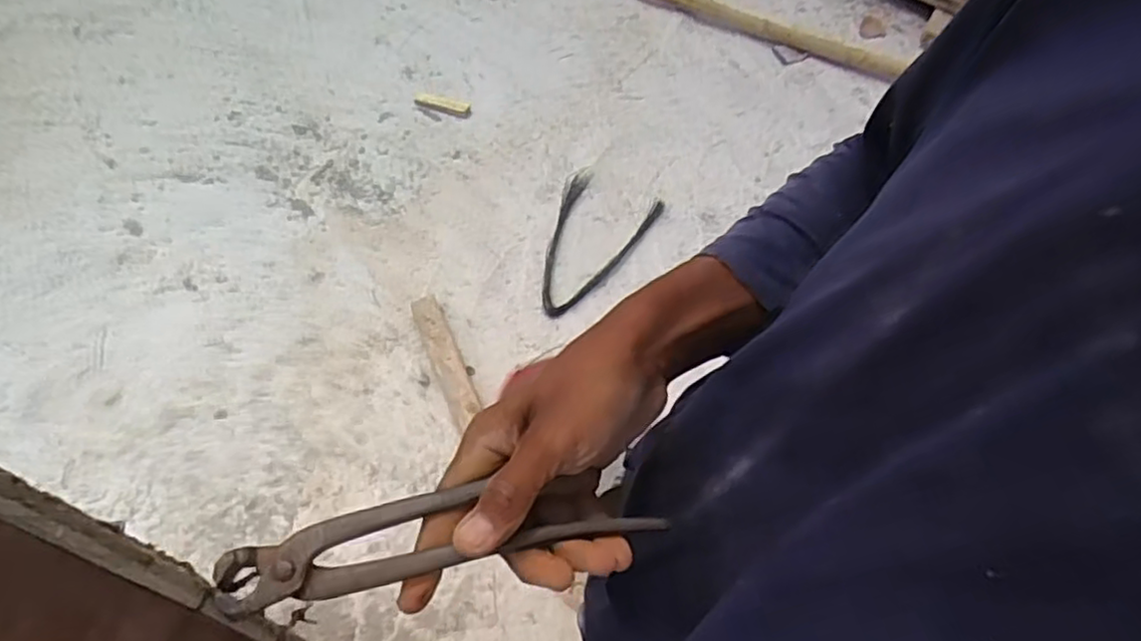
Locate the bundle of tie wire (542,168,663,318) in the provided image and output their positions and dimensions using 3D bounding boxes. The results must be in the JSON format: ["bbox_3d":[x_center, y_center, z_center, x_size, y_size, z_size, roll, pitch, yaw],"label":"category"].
[{"bbox_3d":[0.029,-0.214,1.879,0.272,0.040,0.496,29,62,13],"label":"bundle of tie wire"}]

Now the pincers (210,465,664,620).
[{"bbox_3d":[-0.060,0.108,0.362,0.219,0.016,0.038,-5,60,-15],"label":"pincers"}]

